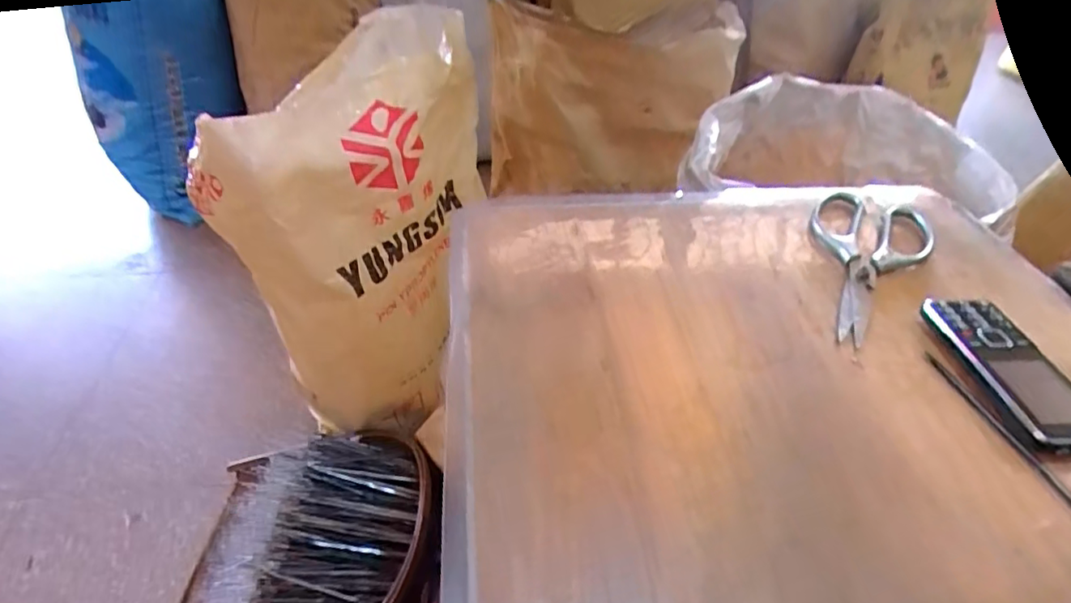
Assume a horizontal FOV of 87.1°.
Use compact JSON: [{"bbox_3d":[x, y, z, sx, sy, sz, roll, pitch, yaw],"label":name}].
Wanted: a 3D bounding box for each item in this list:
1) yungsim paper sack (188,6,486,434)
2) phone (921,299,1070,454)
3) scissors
[{"bbox_3d":[-0.237,-0.076,0.839,0.181,0.503,0.328,20,45,20],"label":"yungsim paper sack"},{"bbox_3d":[0.314,0.046,0.372,0.050,0.017,0.124,-3,42,-4],"label":"phone"},{"bbox_3d":[0.271,-0.034,0.463,0.094,0.011,0.204,20,45,21],"label":"scissors"}]

